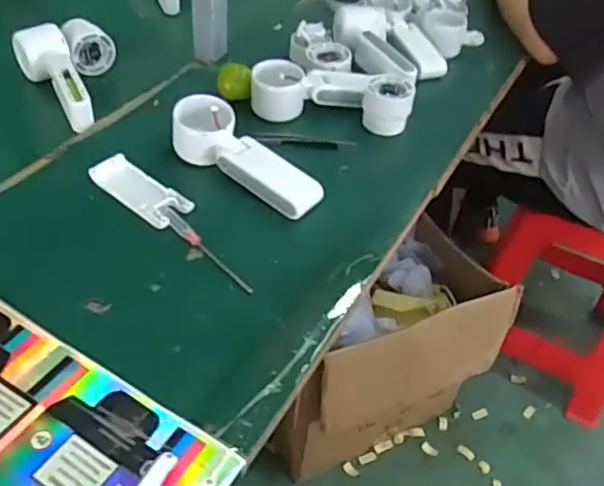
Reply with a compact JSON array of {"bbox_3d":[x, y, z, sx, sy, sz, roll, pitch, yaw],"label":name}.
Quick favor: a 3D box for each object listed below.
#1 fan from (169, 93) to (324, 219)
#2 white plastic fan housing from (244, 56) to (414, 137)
[{"bbox_3d":[-0.057,-0.080,0.595,0.166,0.054,0.052,36,50,9],"label":"fan"},{"bbox_3d":[0.033,-0.167,0.684,0.177,0.045,0.068,9,44,3],"label":"white plastic fan housing"}]

